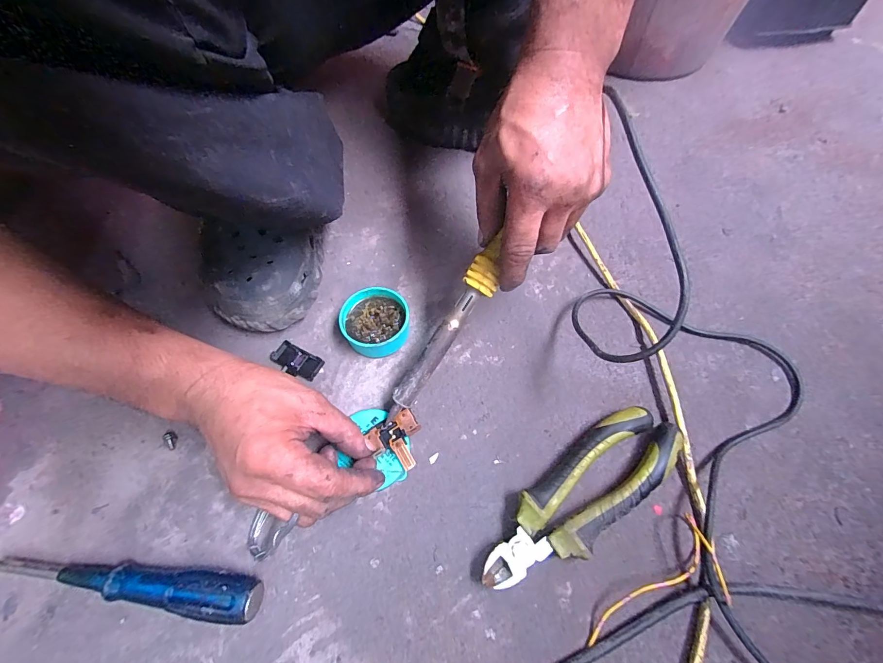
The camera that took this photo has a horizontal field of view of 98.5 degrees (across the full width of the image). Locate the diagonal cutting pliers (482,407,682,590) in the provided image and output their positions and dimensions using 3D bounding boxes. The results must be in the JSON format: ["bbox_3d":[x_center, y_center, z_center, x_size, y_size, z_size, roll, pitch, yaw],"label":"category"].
[{"bbox_3d":[0.103,0.121,0.283,0.173,0.025,0.053,-34,67,-15],"label":"diagonal cutting pliers"}]

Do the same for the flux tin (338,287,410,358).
[{"bbox_3d":[-0.061,-0.008,0.350,0.061,0.028,0.057,0,63,1],"label":"flux tin"}]

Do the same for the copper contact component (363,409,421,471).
[{"bbox_3d":[-0.034,0.090,0.305,0.041,0.005,0.042,-28,66,-13],"label":"copper contact component"}]

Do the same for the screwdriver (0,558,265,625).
[{"bbox_3d":[-0.219,0.170,0.264,0.194,0.026,0.025,6,64,4],"label":"screwdriver"}]

